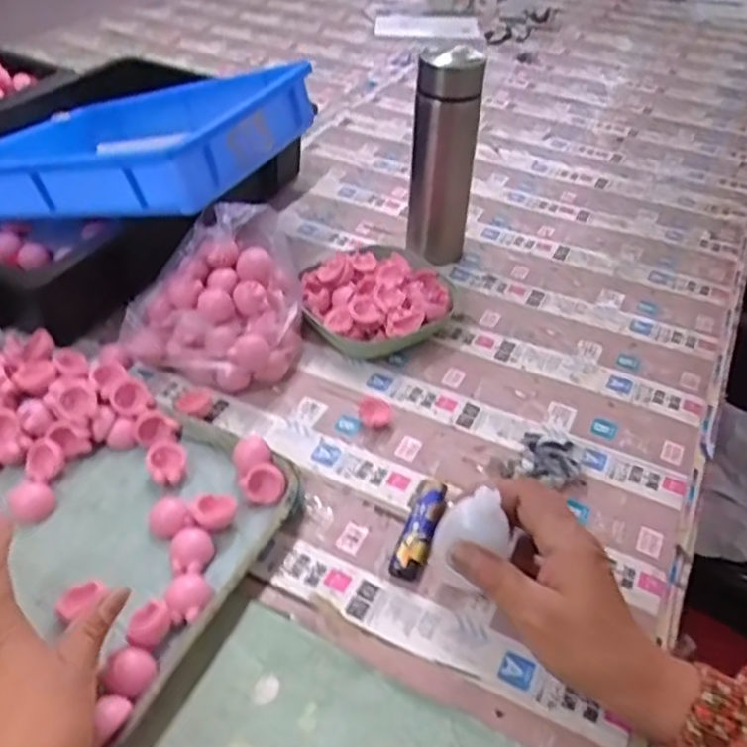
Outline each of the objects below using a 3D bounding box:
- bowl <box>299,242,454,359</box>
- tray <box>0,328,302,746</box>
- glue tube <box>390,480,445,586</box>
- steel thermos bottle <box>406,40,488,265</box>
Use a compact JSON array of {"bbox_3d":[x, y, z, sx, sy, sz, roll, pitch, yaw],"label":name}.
[{"bbox_3d":[0.003,-0.075,0.668,0.141,0.045,0.141,2,44,-2],"label":"bowl"},{"bbox_3d":[-0.246,0.093,0.478,0.326,0.044,0.257,22,46,18],"label":"tray"},{"bbox_3d":[0.035,0.109,0.497,0.022,0.015,0.085,17,45,12],"label":"glue tube"},{"bbox_3d":[0.069,-0.206,0.692,0.065,0.217,0.058,9,44,5],"label":"steel thermos bottle"}]

